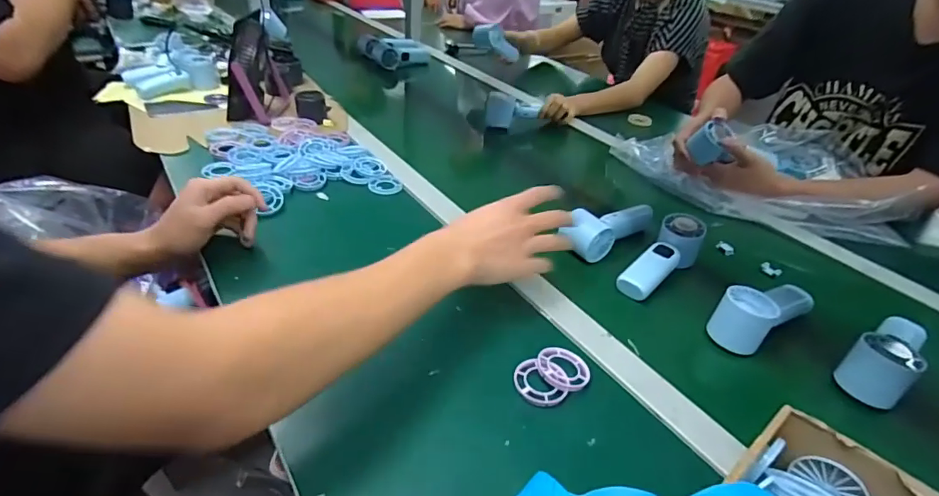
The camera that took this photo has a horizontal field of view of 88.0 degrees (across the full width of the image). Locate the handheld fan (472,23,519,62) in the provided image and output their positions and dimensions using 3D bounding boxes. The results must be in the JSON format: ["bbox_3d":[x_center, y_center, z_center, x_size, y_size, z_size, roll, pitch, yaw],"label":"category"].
[{"bbox_3d":[0.076,-0.513,1.231,0.152,0.066,0.056,14,22,-47],"label":"handheld fan"}]

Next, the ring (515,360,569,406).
[{"bbox_3d":[0.068,0.128,0.462,0.048,0.008,0.047,3,37,-3],"label":"ring"}]

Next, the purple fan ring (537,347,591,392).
[{"bbox_3d":[0.092,0.119,0.477,0.052,0.010,0.047,8,37,4],"label":"purple fan ring"}]

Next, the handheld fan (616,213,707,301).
[{"bbox_3d":[0.246,0.011,0.617,0.054,0.059,0.148,29,42,28],"label":"handheld fan"}]

